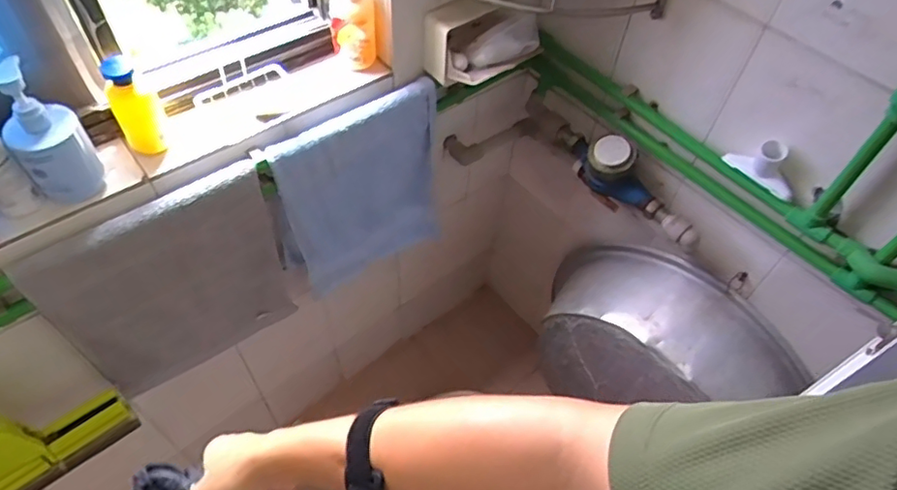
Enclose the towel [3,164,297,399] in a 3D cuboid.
[{"bbox_3d":[-0.412,0.076,0.896,0.322,0.373,0.032,-31,60,-24],"label":"towel"}]

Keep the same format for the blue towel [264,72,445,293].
[{"bbox_3d":[-0.149,-0.080,1.058,0.348,0.404,0.036,-33,61,-25],"label":"blue towel"}]

